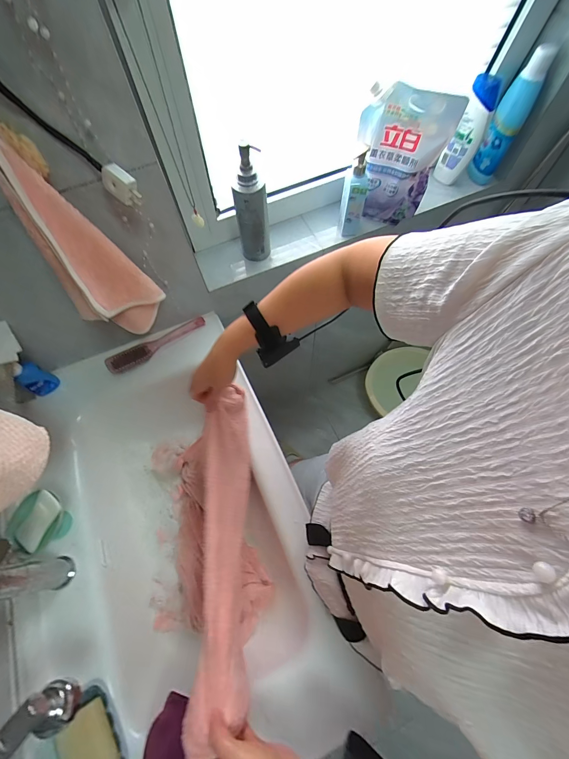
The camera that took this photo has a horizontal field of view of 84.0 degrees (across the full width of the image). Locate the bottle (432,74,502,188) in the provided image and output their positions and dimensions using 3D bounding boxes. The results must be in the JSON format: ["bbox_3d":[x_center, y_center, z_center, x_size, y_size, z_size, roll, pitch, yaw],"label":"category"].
[{"bbox_3d":[0.449,-0.604,0.780,0.073,0.205,0.078,26,69,13],"label":"bottle"}]

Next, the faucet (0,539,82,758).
[{"bbox_3d":[-0.343,0.338,0.456,0.090,0.212,0.255,-42,71,-16],"label":"faucet"}]

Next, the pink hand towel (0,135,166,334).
[{"bbox_3d":[-0.296,-0.188,0.480,0.078,0.362,0.118,33,71,15],"label":"pink hand towel"}]

